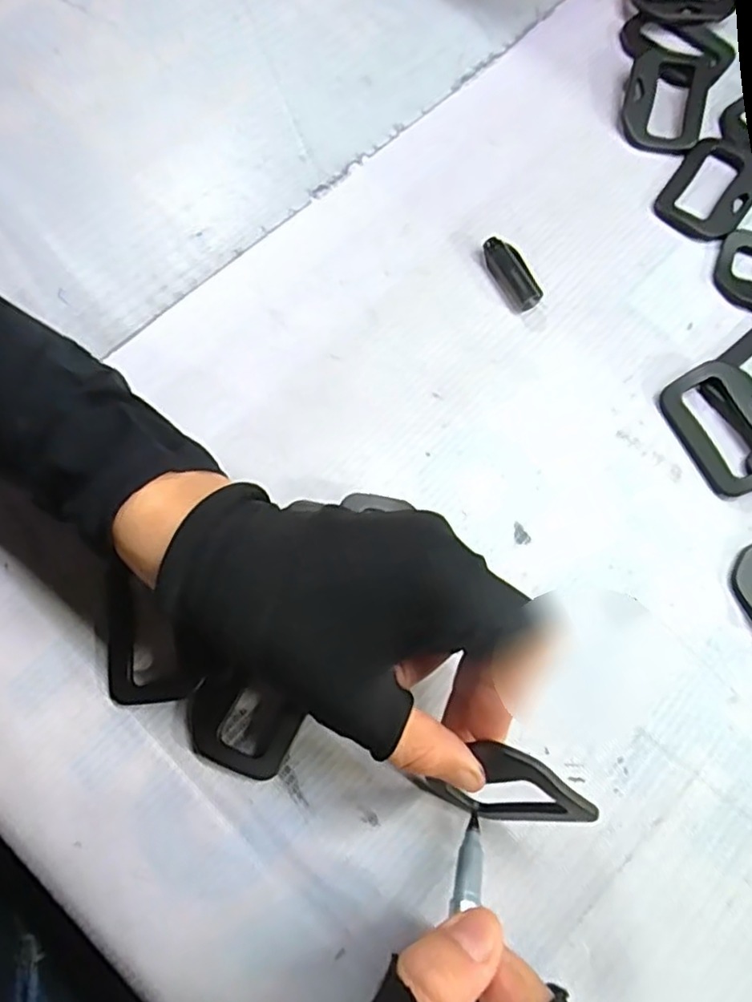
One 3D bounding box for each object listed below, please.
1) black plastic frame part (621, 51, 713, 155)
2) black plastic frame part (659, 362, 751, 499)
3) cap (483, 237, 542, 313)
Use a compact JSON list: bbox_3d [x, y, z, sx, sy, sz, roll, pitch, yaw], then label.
[{"bbox_3d":[0.157,-0.217,0.343,0.042,0.009,0.063,14,73,3],"label":"black plastic frame part"},{"bbox_3d":[0.164,-0.035,0.289,0.046,0.010,0.060,-24,75,-9],"label":"black plastic frame part"},{"bbox_3d":[0.068,-0.112,0.310,0.016,0.009,0.038,-24,75,-9],"label":"cap"}]

